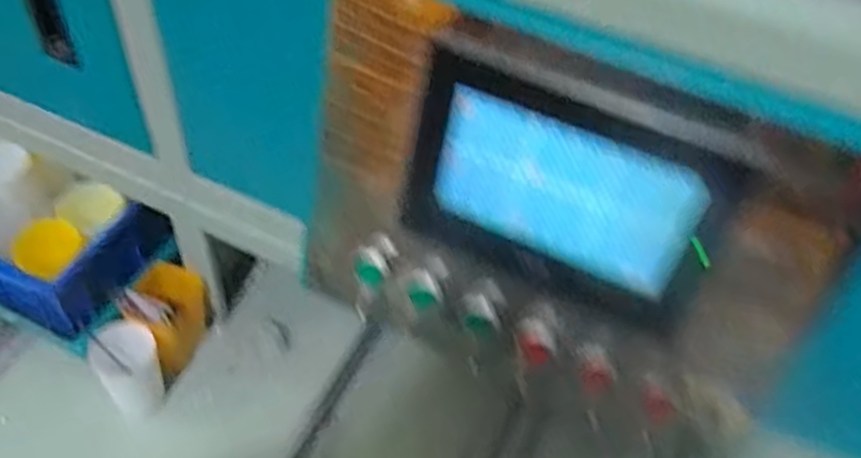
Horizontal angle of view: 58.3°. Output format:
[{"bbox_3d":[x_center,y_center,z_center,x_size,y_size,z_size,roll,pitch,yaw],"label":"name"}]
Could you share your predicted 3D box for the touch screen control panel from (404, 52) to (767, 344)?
[{"bbox_3d":[0.085,-0.019,0.483,0.198,0.141,0.034,20,51,11],"label":"touch screen control panel"}]

